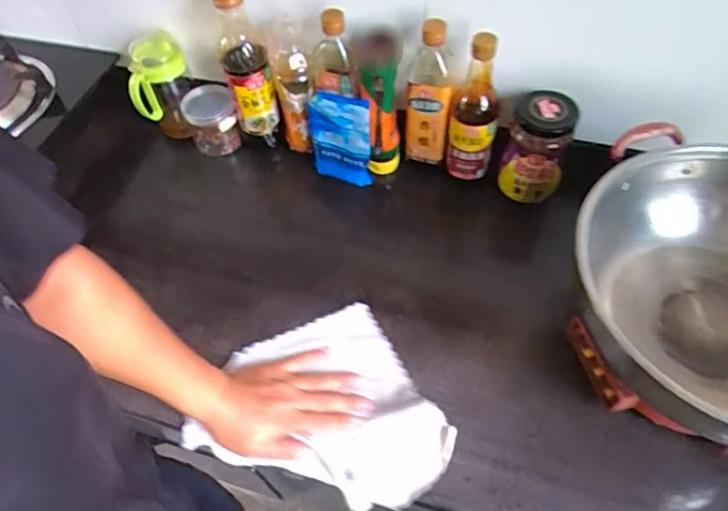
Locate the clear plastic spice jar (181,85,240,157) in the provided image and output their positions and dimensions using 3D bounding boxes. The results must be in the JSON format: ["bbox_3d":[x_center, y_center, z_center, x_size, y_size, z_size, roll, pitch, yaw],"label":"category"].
[{"bbox_3d":[-0.254,-0.226,0.902,0.082,0.106,0.081,-2,56,3],"label":"clear plastic spice jar"}]

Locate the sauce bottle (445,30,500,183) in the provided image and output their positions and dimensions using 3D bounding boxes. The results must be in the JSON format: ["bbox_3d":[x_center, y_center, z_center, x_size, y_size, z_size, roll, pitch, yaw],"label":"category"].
[{"bbox_3d":[0.160,-0.204,0.754,0.075,0.224,0.061,9,57,10],"label":"sauce bottle"}]

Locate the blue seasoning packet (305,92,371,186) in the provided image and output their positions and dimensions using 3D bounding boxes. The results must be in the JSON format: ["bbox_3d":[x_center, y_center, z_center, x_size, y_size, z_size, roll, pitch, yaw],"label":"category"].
[{"bbox_3d":[-0.041,-0.180,0.815,0.109,0.150,0.022,21,50,20],"label":"blue seasoning packet"}]

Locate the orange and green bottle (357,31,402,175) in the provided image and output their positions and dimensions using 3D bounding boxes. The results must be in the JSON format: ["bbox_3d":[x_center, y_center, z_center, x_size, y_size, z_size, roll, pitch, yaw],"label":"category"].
[{"bbox_3d":[0.025,-0.211,0.787,0.061,0.219,0.066,15,58,14],"label":"orange and green bottle"}]

